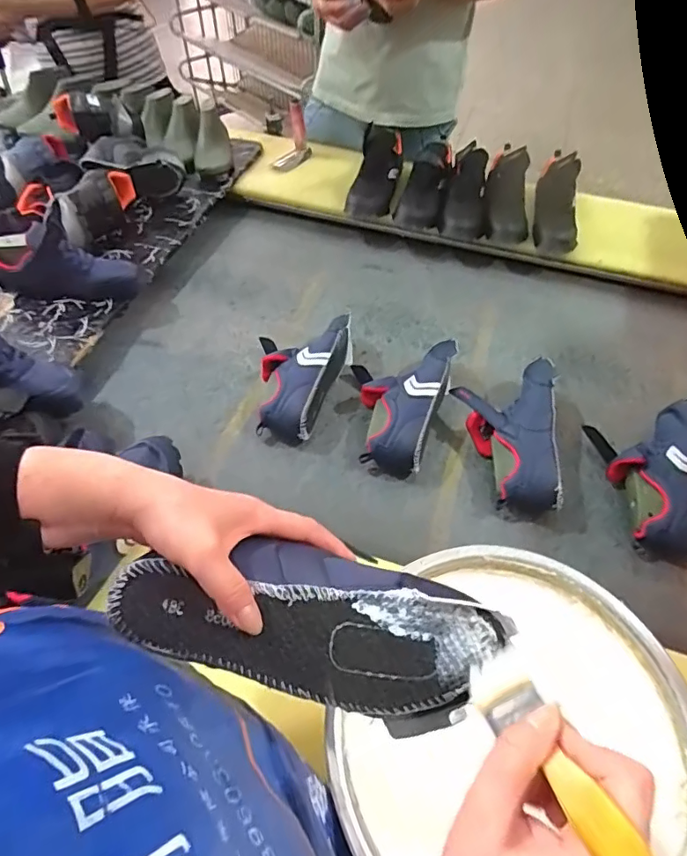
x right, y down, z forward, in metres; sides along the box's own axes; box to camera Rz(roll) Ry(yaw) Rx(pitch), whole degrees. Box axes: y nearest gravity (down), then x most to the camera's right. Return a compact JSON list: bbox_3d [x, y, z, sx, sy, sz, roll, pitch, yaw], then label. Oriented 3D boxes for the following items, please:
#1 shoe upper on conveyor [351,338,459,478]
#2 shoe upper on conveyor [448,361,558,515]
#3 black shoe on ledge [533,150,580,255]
[{"bbox_3d":[0.084,-0.047,0.812,0.155,0.081,0.249,15,56,7],"label":"shoe upper on conveyor"},{"bbox_3d":[0.253,0.005,0.778,0.145,0.083,0.261,7,56,1],"label":"shoe upper on conveyor"},{"bbox_3d":[0.450,-0.461,1.042,0.092,0.075,0.186,1,96,-2],"label":"black shoe on ledge"}]

